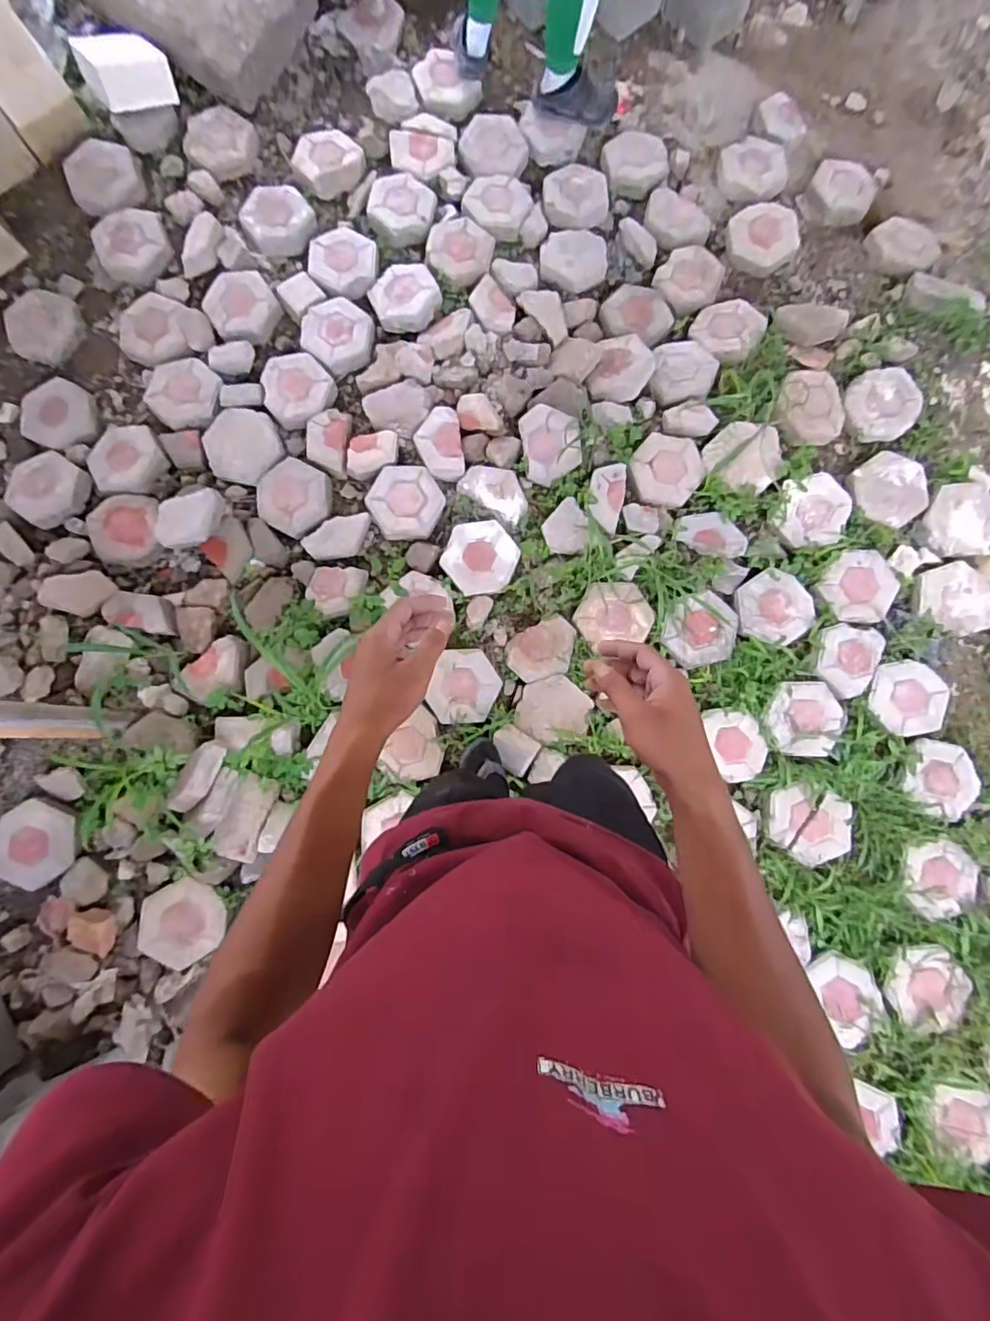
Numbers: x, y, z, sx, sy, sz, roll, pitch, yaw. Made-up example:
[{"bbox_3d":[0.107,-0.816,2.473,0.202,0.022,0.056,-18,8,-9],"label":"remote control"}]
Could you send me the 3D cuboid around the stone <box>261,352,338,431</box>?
[{"bbox_3d":[-0.584,-0.795,1.598,0.195,0.060,0.203,-37,91,-8],"label":"stone"}]

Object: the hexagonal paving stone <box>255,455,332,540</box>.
[{"bbox_3d":[-0.566,-0.459,1.521,0.212,0.050,0.201,28,83,4],"label":"hexagonal paving stone"}]

